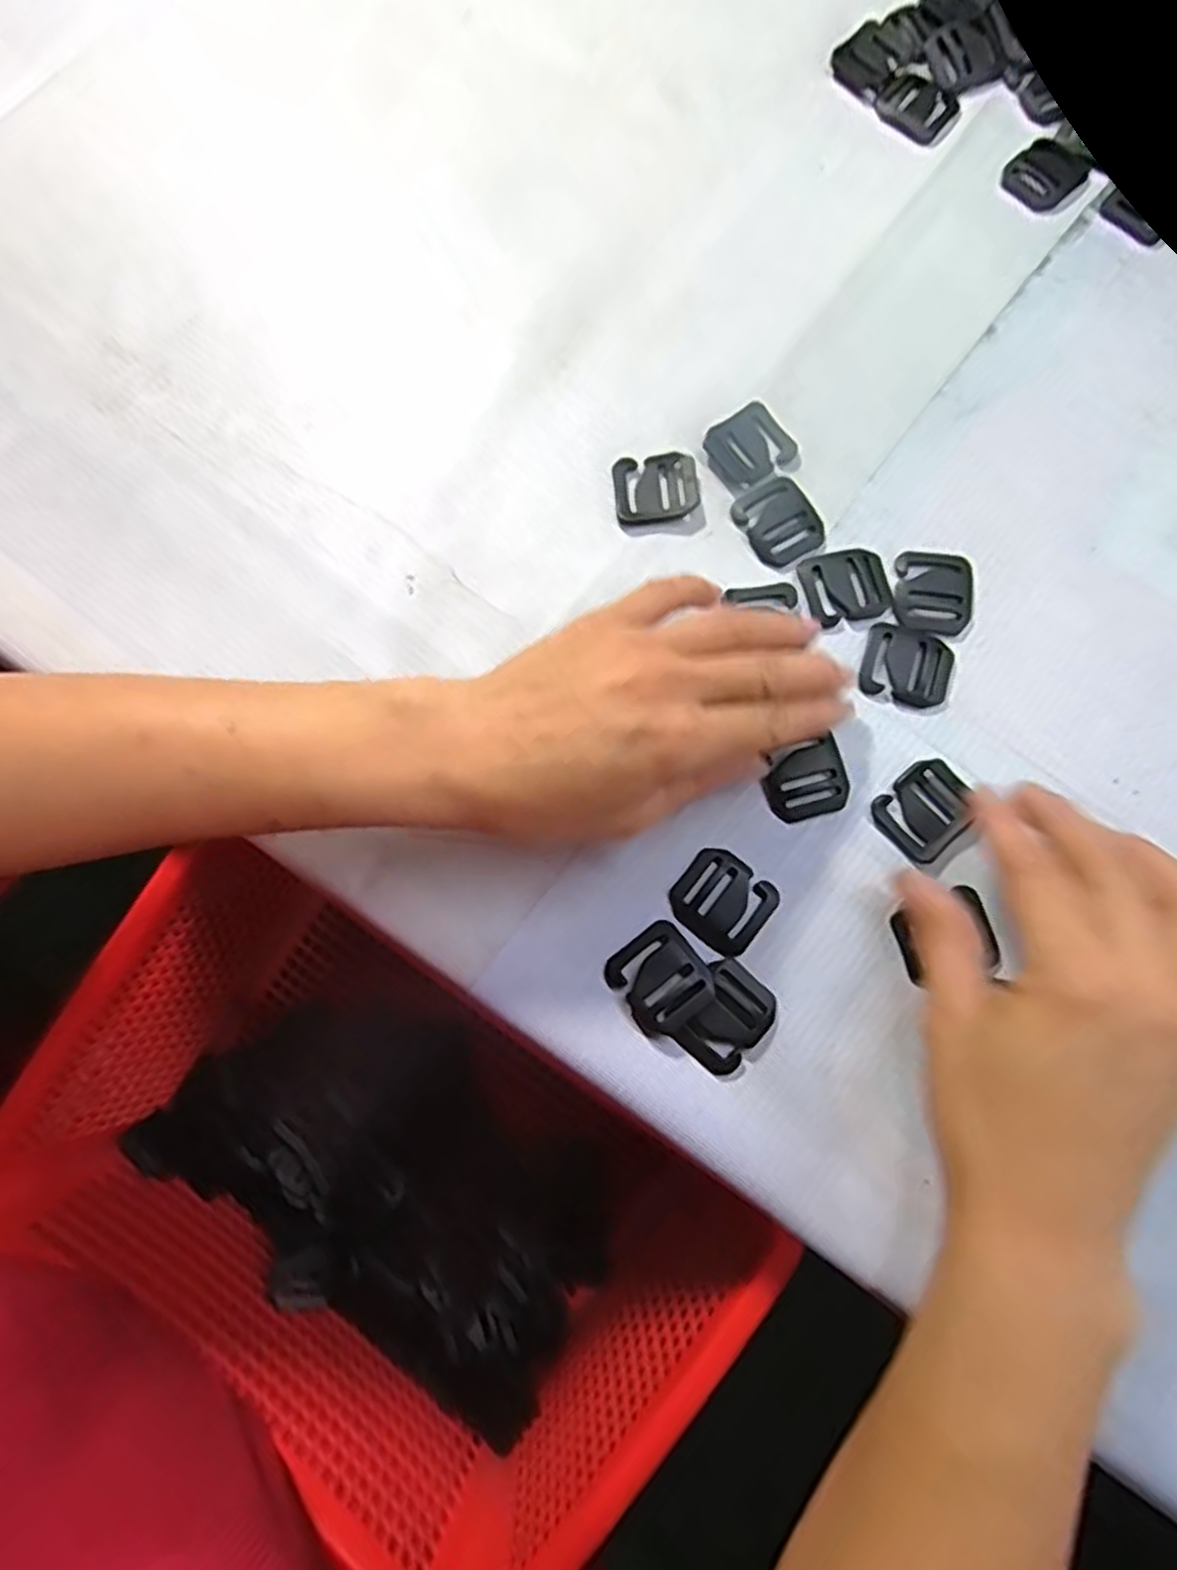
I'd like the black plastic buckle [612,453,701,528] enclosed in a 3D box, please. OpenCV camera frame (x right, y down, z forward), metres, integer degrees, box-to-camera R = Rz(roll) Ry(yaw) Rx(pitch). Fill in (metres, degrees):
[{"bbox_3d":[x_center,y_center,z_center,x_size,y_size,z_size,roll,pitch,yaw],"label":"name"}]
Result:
[{"bbox_3d":[0.029,-0.125,0.329,0.035,0.004,0.030,-6,77,-1],"label":"black plastic buckle"}]

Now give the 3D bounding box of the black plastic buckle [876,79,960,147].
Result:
[{"bbox_3d":[0.159,-0.327,0.375,0.036,0.005,0.029,39,80,8],"label":"black plastic buckle"}]

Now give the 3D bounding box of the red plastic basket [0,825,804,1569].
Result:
[{"bbox_3d":[-0.102,0.193,0.363,0.299,0.111,0.239,36,79,4],"label":"red plastic basket"}]

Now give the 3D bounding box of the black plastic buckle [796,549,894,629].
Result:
[{"bbox_3d":[0.106,-0.082,0.319,0.035,0.004,0.029,-12,78,-2],"label":"black plastic buckle"}]

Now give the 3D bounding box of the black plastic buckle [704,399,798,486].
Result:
[{"bbox_3d":[0.069,-0.146,0.333,0.035,0.004,0.031,-36,80,-7],"label":"black plastic buckle"}]

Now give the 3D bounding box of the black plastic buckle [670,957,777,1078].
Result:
[{"bbox_3d":[0.050,0.084,0.281,0.029,0.006,0.036,42,81,9],"label":"black plastic buckle"}]

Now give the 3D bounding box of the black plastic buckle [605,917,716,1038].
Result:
[{"bbox_3d":[0.026,0.070,0.283,0.032,0.008,0.033,-38,80,-8],"label":"black plastic buckle"}]

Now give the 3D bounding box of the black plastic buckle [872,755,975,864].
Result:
[{"bbox_3d":[0.129,0.010,0.299,0.035,0.006,0.030,-40,80,-8],"label":"black plastic buckle"}]

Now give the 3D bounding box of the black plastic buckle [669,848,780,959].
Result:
[{"bbox_3d":[0.050,0.043,0.291,0.035,0.004,0.032,38,80,8],"label":"black plastic buckle"}]

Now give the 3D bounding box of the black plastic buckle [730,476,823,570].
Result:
[{"bbox_3d":[0.080,-0.111,0.326,0.031,0.004,0.037,-30,79,-6],"label":"black plastic buckle"}]

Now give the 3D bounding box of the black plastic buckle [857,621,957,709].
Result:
[{"bbox_3d":[0.128,-0.047,0.312,0.036,0.004,0.029,17,78,4],"label":"black plastic buckle"}]

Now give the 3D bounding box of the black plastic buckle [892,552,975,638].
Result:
[{"bbox_3d":[0.141,-0.078,0.319,0.032,0.005,0.035,0,77,0],"label":"black plastic buckle"}]

